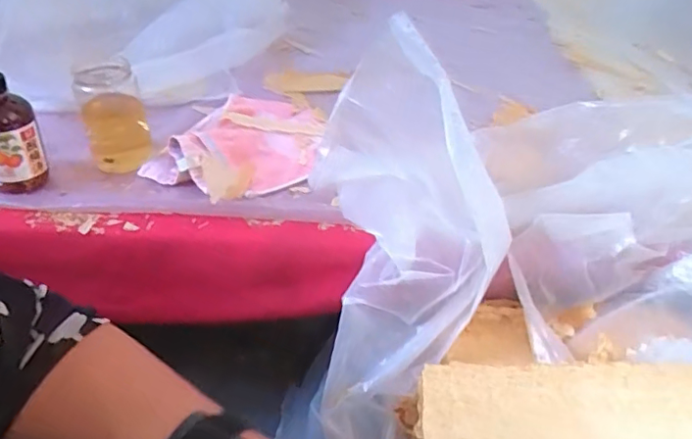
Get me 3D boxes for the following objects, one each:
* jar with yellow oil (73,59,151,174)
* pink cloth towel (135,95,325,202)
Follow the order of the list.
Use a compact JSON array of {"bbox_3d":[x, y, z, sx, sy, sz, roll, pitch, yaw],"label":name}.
[{"bbox_3d":[-0.298,-0.132,0.721,0.076,0.124,0.069,-16,40,-21],"label":"jar with yellow oil"},{"bbox_3d":[-0.135,-0.110,0.775,0.203,0.045,0.267,11,38,14],"label":"pink cloth towel"}]

